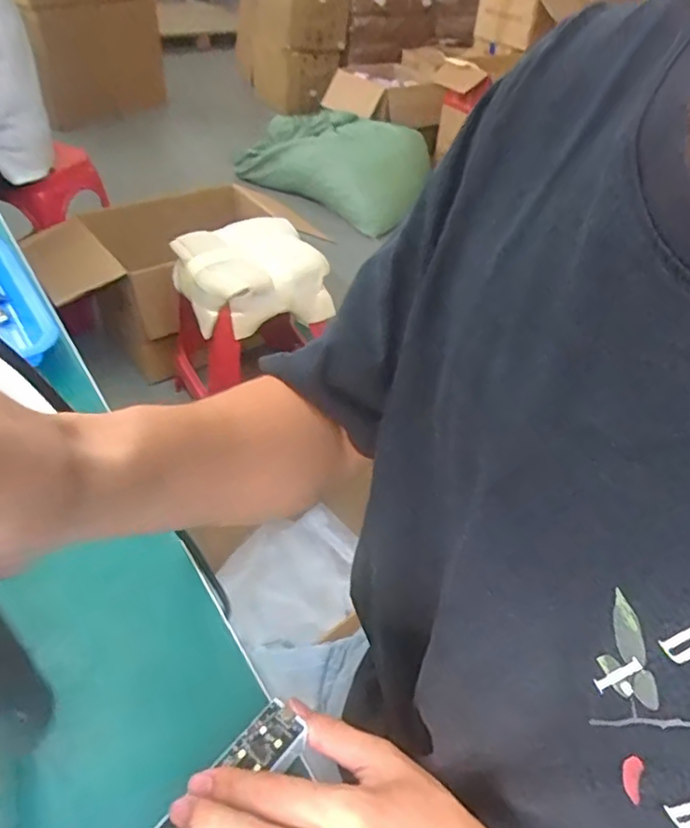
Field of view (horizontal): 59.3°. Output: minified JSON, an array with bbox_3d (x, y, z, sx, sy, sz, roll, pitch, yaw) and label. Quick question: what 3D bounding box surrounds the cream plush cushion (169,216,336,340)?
[{"bbox_3d":[-0.221,-0.329,1.407,0.314,0.145,0.286,-19,47,-25],"label":"cream plush cushion"}]

